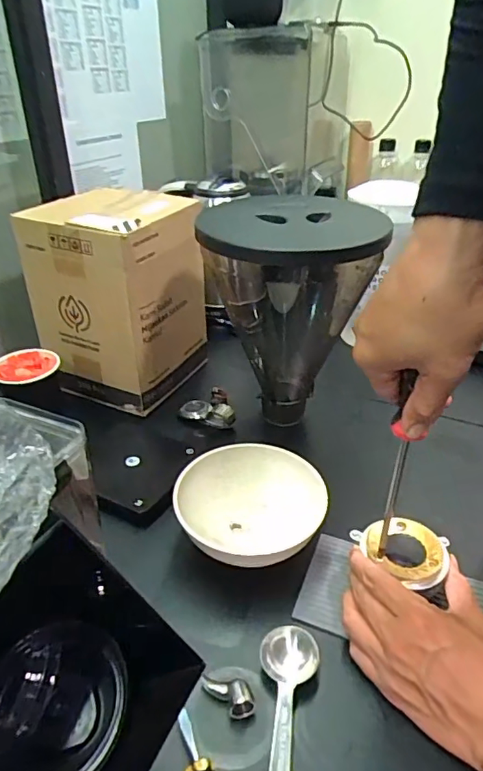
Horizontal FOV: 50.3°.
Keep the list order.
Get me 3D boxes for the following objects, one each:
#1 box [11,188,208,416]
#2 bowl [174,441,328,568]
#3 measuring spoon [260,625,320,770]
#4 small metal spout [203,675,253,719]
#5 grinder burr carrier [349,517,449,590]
[{"bbox_3d":[-0.162,-0.119,0.689,0.169,0.235,0.161,14,34,21],"label":"box"},{"bbox_3d":[0.012,0.117,0.502,0.125,0.051,0.131,0,32,0],"label":"bowl"},{"bbox_3d":[0.029,0.237,0.363,0.041,0.019,0.132,6,32,9],"label":"measuring spoon"},{"bbox_3d":[-0.008,0.224,0.381,0.025,0.017,0.043,-26,40,-35],"label":"small metal spout"},{"bbox_3d":[0.136,0.138,0.444,0.080,0.018,0.062,18,37,25],"label":"grinder burr carrier"}]

